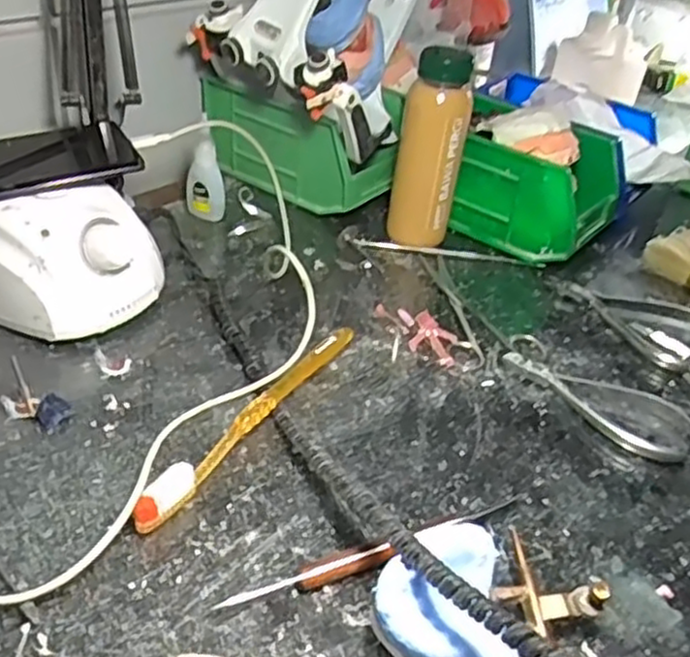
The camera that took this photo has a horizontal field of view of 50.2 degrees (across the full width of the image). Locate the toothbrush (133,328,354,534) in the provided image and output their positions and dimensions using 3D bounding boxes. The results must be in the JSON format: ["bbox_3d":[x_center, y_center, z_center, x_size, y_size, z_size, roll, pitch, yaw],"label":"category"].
[{"bbox_3d":[-0.050,0.050,0.423,0.013,0.019,0.188,25,40,22],"label":"toothbrush"}]

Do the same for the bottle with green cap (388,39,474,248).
[{"bbox_3d":[0.068,-0.139,0.580,0.053,0.156,0.044,10,36,4],"label":"bottle with green cap"}]

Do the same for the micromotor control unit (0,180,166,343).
[{"bbox_3d":[-0.175,-0.041,0.473,0.112,0.079,0.074,-24,46,-35],"label":"micromotor control unit"}]

